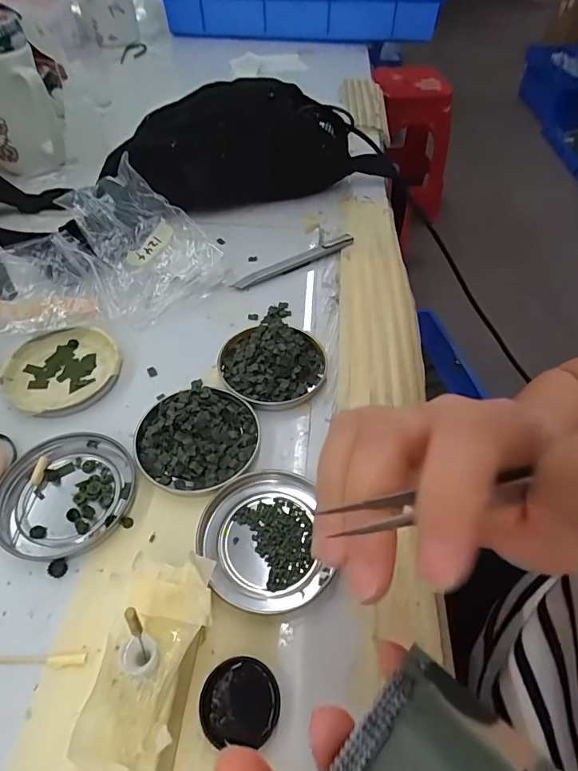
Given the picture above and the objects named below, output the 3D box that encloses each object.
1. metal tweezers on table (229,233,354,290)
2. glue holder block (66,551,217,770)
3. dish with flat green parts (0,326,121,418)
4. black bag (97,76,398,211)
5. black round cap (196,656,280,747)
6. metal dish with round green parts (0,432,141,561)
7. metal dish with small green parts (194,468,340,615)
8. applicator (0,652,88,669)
[{"bbox_3d":[0.006,-0.115,0.414,0.127,0.010,0.015,-26,56,-20],"label":"metal tweezers on table"},{"bbox_3d":[-0.058,0.122,0.204,0.039,0.040,0.083,8,51,6],"label":"glue holder block"},{"bbox_3d":[-0.166,-0.011,0.328,0.079,0.009,0.076,1,51,-1],"label":"dish with flat green parts"},{"bbox_3d":[-0.039,-0.263,0.476,0.294,0.098,0.079,-6,51,-5],"label":"black bag"},{"bbox_3d":[-0.023,0.146,0.209,0.036,0.004,0.033,1,51,-1],"label":"black round cap"},{"bbox_3d":[-0.134,0.064,0.270,0.076,0.008,0.078,1,51,-1],"label":"metal dish with round green parts"},{"bbox_3d":[-0.016,0.086,0.253,0.067,0.008,0.075,-10,52,-9],"label":"metal dish with small green parts"},{"bbox_3d":[-0.128,0.134,0.217,0.058,0.004,0.006,-1,51,-2],"label":"applicator"}]

